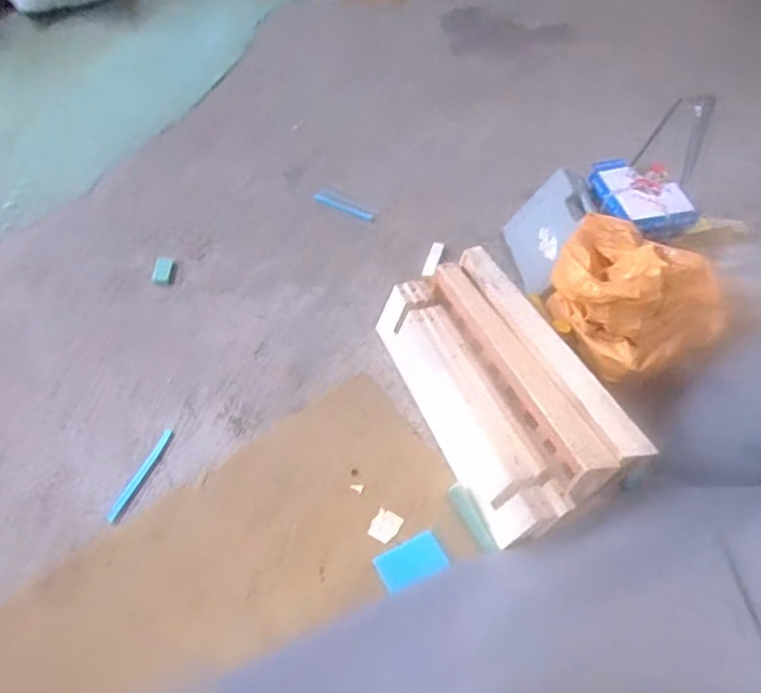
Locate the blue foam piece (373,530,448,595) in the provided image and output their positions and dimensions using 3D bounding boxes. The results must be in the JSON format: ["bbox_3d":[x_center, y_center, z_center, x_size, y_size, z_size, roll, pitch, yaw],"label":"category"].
[{"bbox_3d":[0.079,0.548,1.426,0.168,0.015,0.097,-22,60,-17],"label":"blue foam piece"}]

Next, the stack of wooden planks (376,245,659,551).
[{"bbox_3d":[0.294,0.101,1.533,0.349,0.310,0.780,-25,61,-18],"label":"stack of wooden planks"}]

